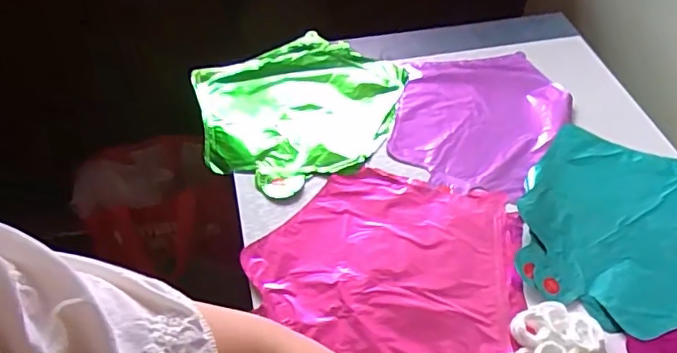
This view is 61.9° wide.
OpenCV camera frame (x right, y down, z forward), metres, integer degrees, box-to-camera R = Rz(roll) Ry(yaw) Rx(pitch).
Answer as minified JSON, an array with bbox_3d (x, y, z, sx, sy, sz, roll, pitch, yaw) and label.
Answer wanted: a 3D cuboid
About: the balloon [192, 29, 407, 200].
[{"bbox_3d":[-0.044,-0.084,0.658,0.242,0.032,0.237,1,50,-1],"label":"balloon"}]

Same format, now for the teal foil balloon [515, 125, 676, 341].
[{"bbox_3d":[0.293,0.052,0.540,0.218,0.016,0.223,18,52,14],"label":"teal foil balloon"}]

